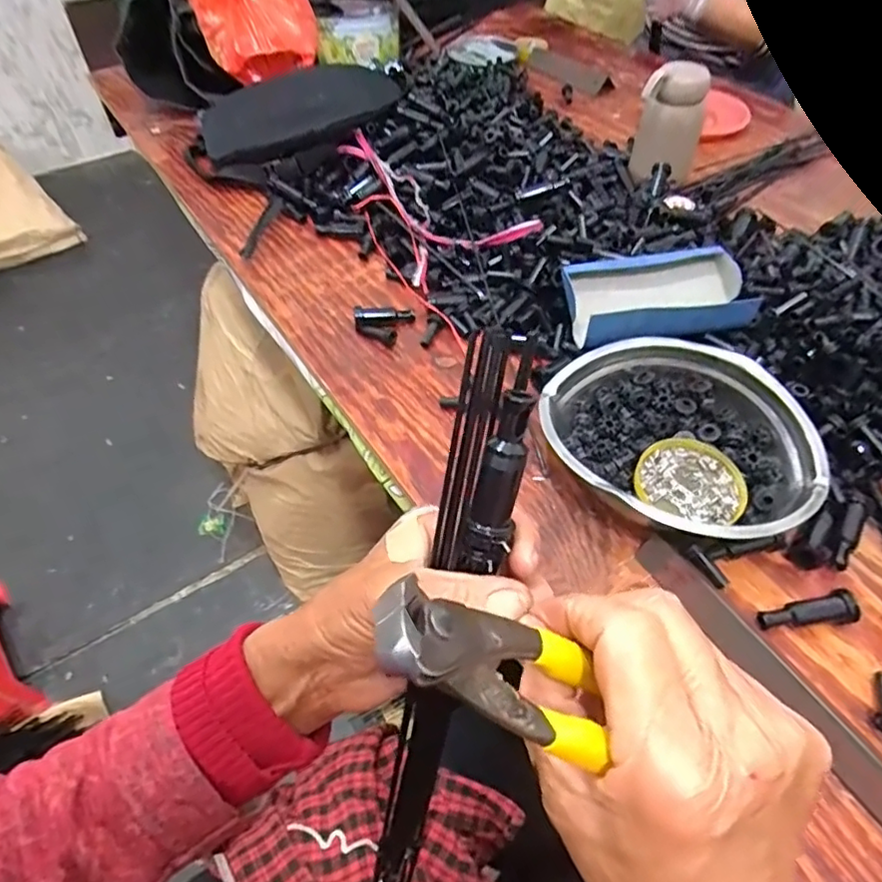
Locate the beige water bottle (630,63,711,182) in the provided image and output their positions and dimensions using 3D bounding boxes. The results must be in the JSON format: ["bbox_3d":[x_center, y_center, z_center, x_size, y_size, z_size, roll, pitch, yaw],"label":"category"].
[{"bbox_3d":[0.304,-0.412,0.789,0.081,0.147,0.080,20,55,16],"label":"beige water bottle"}]

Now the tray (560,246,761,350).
[{"bbox_3d":[0.209,-0.138,0.569,0.170,0.039,0.101,-7,52,-4],"label":"tray"}]

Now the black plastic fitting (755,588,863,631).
[{"bbox_3d":[0.264,0.125,0.427,0.067,0.021,0.020,-8,52,-5],"label":"black plastic fitting"}]

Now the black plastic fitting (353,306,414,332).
[{"bbox_3d":[-0.061,-0.135,0.646,0.064,0.019,0.019,-8,52,-5],"label":"black plastic fitting"}]

